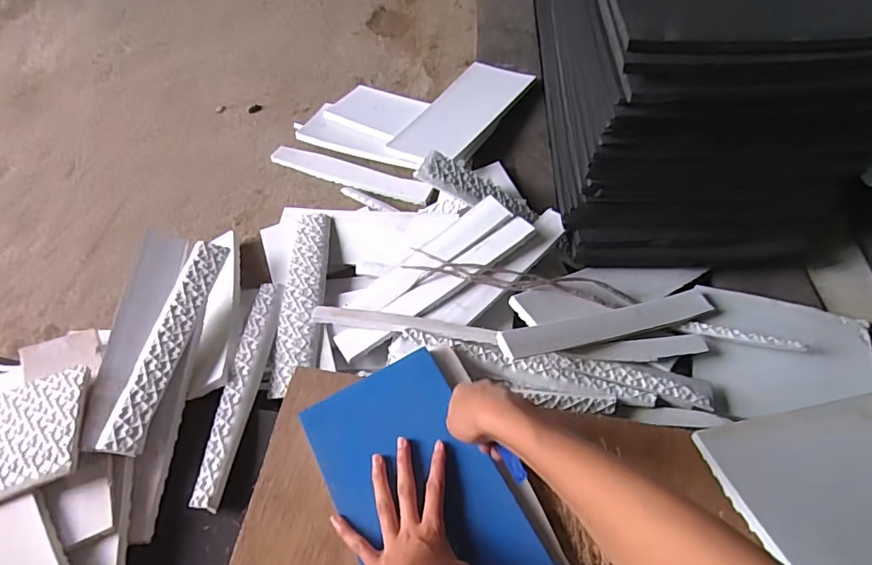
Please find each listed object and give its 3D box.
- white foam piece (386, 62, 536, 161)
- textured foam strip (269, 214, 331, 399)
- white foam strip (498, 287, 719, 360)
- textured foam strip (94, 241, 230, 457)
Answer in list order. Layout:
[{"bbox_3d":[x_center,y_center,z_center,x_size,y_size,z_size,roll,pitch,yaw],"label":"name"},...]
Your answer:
[{"bbox_3d":[0.046,-0.286,0.858,0.129,0.013,0.265,24,59,28],"label":"white foam piece"},{"bbox_3d":[-0.172,0.015,0.671,0.054,0.020,0.273,-5,58,1],"label":"textured foam strip"},{"bbox_3d":[0.202,0.047,0.598,0.283,0.019,0.040,-10,57,-19],"label":"white foam strip"},{"bbox_3d":[-0.307,0.060,0.598,0.041,0.011,0.278,12,50,-8],"label":"textured foam strip"}]

